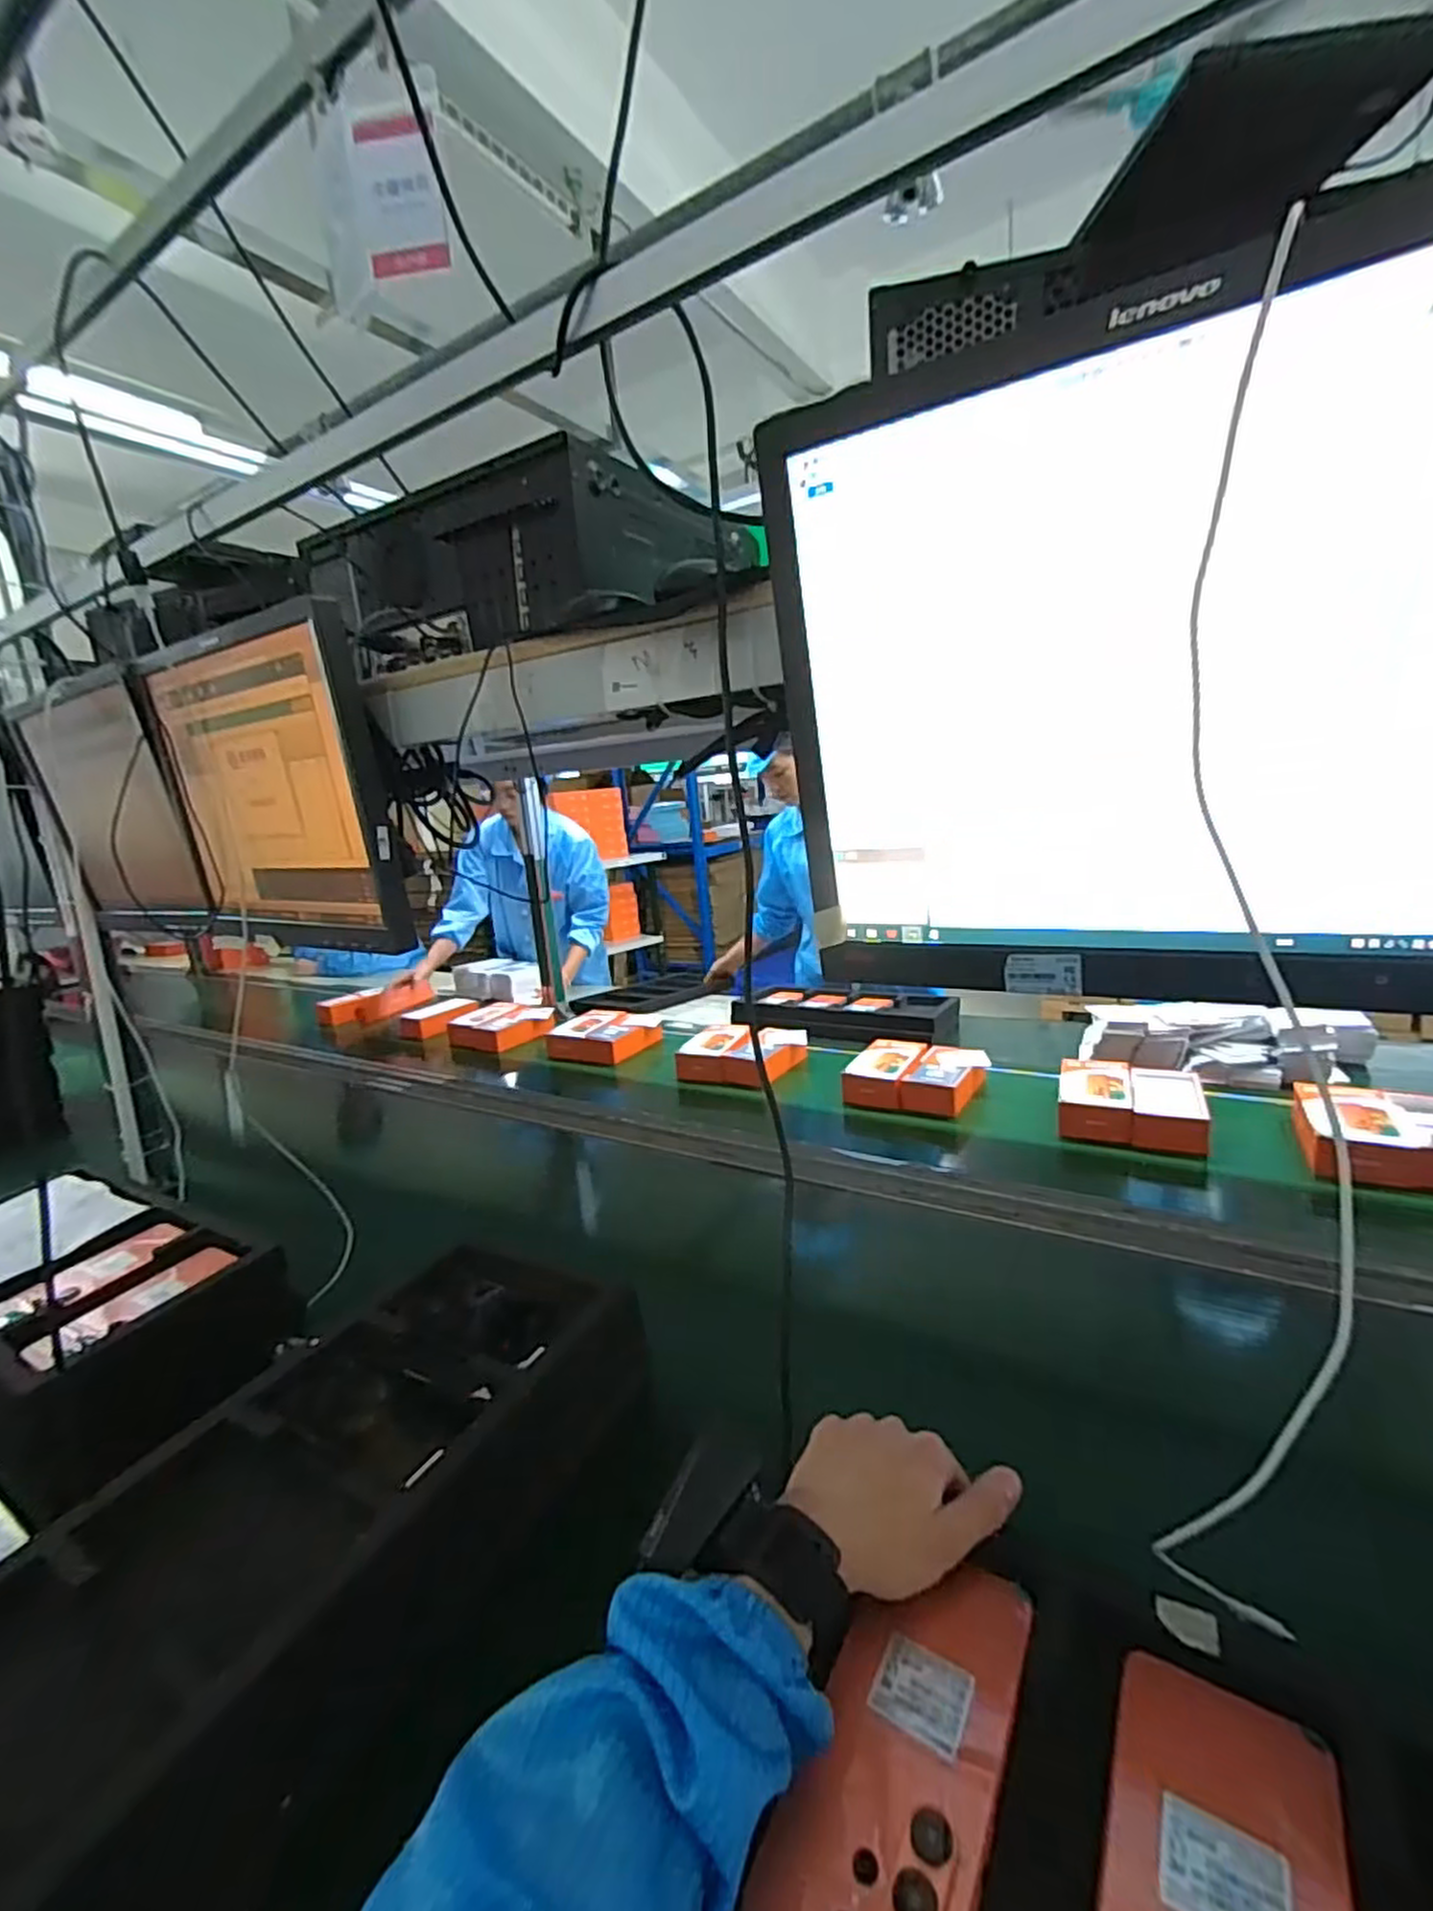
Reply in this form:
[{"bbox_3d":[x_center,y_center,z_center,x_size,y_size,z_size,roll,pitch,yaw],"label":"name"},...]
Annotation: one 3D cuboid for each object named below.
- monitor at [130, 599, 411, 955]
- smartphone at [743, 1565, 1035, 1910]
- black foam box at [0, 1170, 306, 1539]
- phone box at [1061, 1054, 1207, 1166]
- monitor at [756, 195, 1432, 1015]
[{"bbox_3d":[-0.458,-0.165,0.789,0.366,0.301,0.066,5,17,34],"label":"monitor"},{"bbox_3d":[0.084,0.338,0.323,0.076,0.007,0.162,6,19,37],"label":"smartphone"},{"bbox_3d":[-0.727,0.381,0.845,0.539,0.115,0.253,4,16,29],"label":"black foam box"},{"bbox_3d":[0.608,0.226,1.210,0.107,0.065,0.187,3,15,27],"label":"phone box"},{"bbox_3d":[0.213,-0.124,0.357,0.381,0.302,0.060,5,16,31],"label":"monitor"}]

